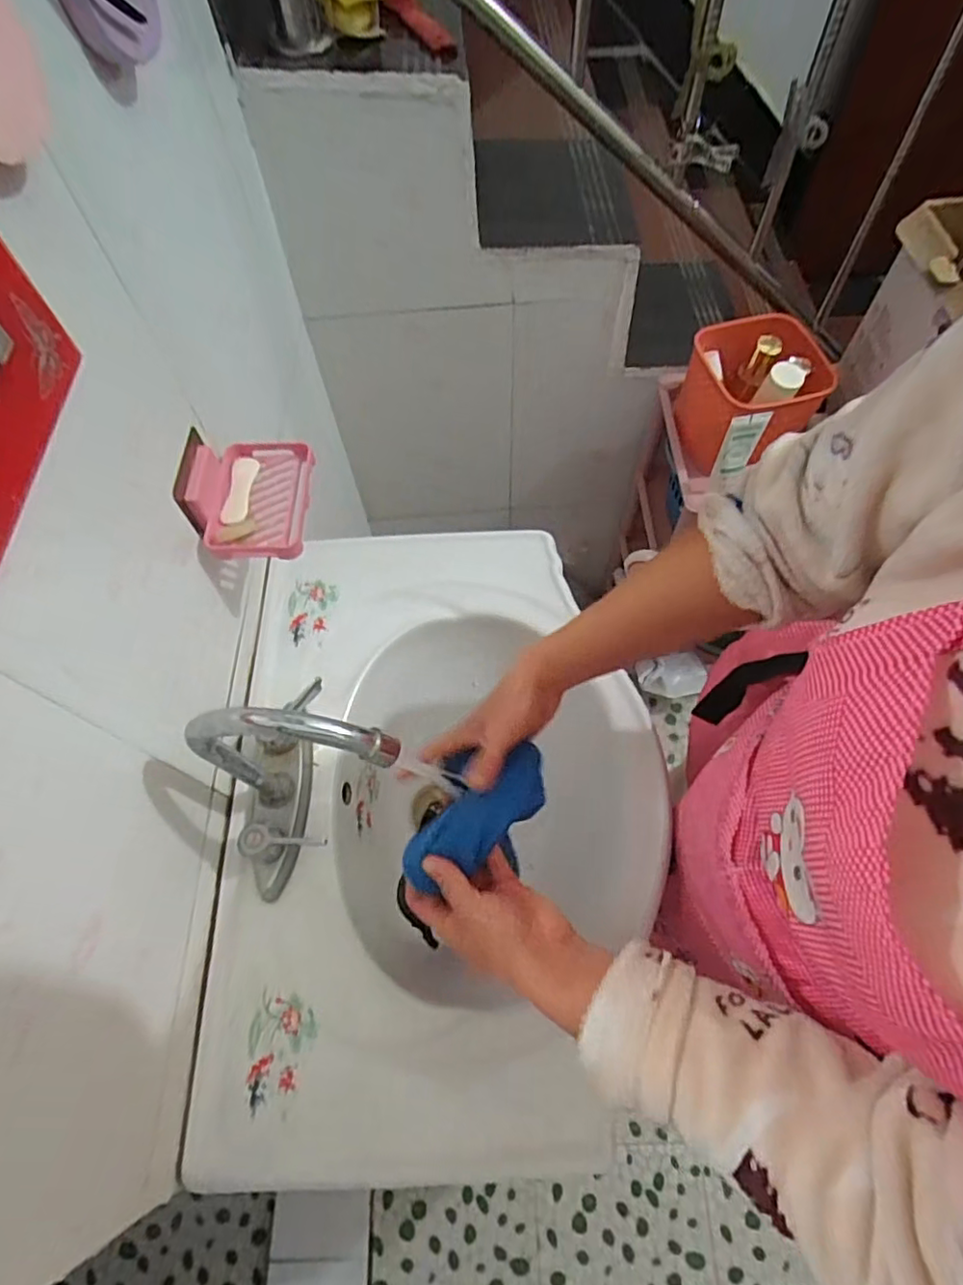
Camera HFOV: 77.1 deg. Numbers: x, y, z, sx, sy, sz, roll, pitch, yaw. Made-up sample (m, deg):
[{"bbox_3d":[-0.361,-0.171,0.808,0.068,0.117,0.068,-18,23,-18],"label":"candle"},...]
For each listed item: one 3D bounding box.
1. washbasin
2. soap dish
[{"bbox_3d":[-0.041,0.171,0.656,0.408,0.151,0.609,-2,62,0],"label":"washbasin"},{"bbox_3d":[-0.210,-0.143,0.545,0.092,0.061,0.133,-3,62,0],"label":"soap dish"}]

